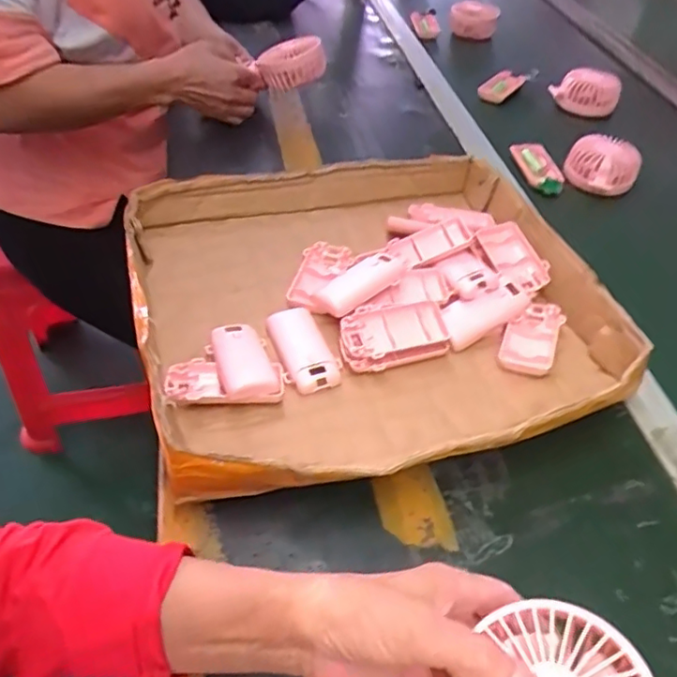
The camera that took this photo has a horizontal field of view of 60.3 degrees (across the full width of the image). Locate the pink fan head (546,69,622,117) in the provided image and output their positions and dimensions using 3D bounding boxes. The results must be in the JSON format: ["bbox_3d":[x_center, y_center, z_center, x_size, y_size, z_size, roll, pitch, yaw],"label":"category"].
[{"bbox_3d":[0.379,-0.379,0.896,0.099,0.069,0.027,18,8,4],"label":"pink fan head"}]

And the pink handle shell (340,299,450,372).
[{"bbox_3d":[0.050,-0.004,0.528,0.095,0.016,0.059,-10,65,-8],"label":"pink handle shell"}]

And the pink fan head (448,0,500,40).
[{"bbox_3d":[0.246,-0.578,1.061,0.095,0.068,0.029,-4,48,-6],"label":"pink fan head"}]

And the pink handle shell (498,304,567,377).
[{"bbox_3d":[0.181,-0.001,0.547,0.047,0.015,0.096,21,50,16],"label":"pink handle shell"}]

